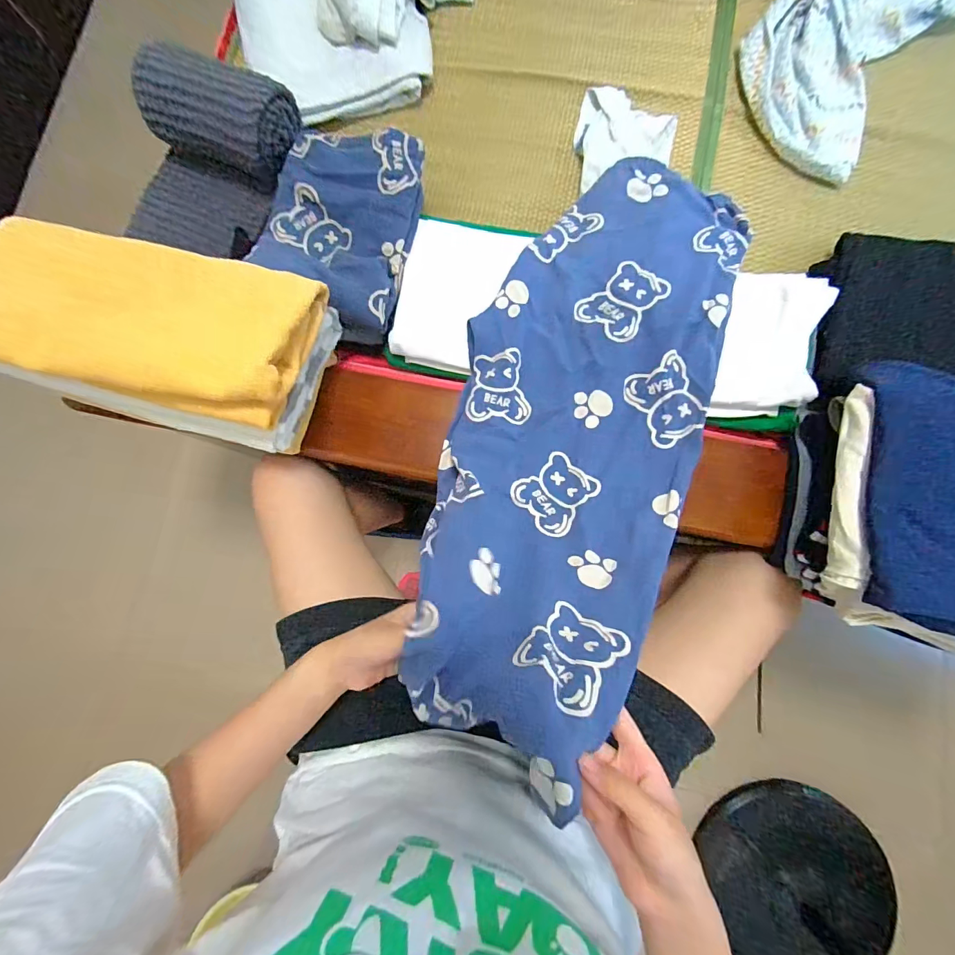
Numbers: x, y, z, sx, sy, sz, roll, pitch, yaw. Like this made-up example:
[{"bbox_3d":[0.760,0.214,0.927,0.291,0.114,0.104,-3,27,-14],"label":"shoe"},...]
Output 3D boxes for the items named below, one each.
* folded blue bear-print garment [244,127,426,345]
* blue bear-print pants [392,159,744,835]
[{"bbox_3d":[-0.175,-0.309,0.534,0.178,0.058,0.237,13,83,5],"label":"folded blue bear-print garment"},{"bbox_3d":[0.108,-0.065,0.456,0.263,0.110,0.641,18,71,5],"label":"blue bear-print pants"}]

